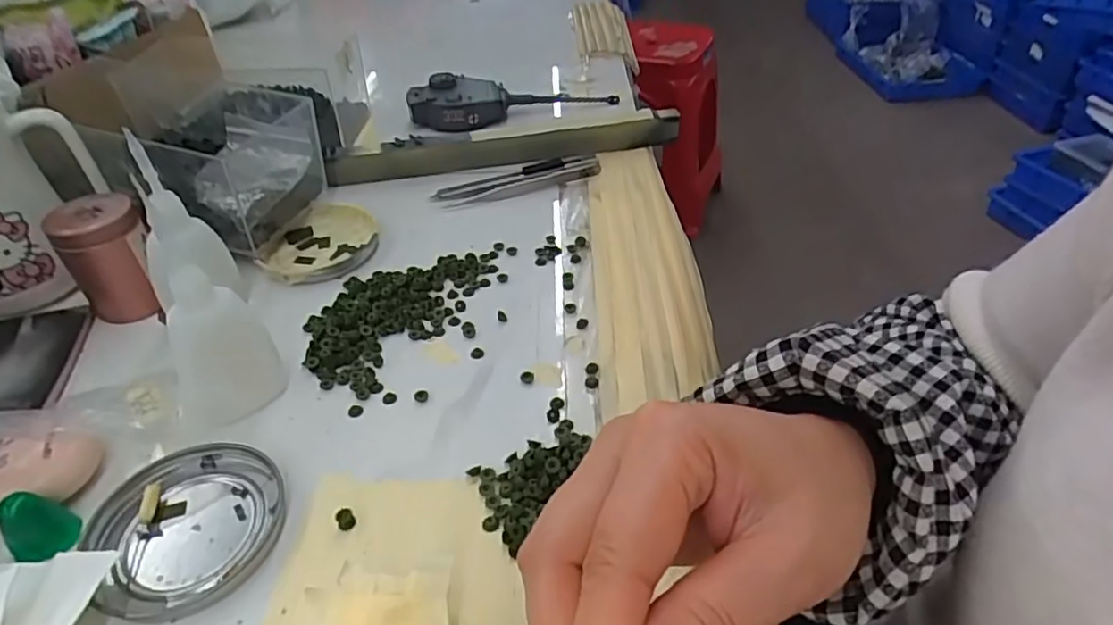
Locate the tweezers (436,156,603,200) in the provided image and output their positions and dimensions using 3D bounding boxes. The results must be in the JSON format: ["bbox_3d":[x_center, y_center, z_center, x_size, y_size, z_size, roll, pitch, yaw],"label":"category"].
[{"bbox_3d":[-0.028,-0.103,0.494,0.129,0.009,0.032,-13,42,-14],"label":"tweezers"}]

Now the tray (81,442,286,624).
[{"bbox_3d":[-0.157,0.090,0.277,0.075,0.008,0.073,-1,41,1],"label":"tray"}]

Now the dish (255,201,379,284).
[{"bbox_3d":[-0.159,-0.046,0.437,0.074,0.016,0.077,-10,41,-9],"label":"dish"}]

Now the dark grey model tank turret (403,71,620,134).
[{"bbox_3d":[-0.037,-0.191,0.576,0.186,0.033,0.046,-5,41,-4],"label":"dark grey model tank turret"}]

